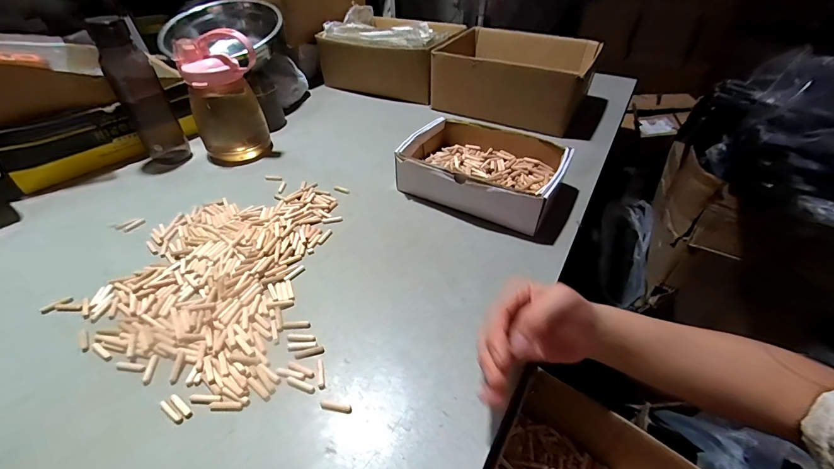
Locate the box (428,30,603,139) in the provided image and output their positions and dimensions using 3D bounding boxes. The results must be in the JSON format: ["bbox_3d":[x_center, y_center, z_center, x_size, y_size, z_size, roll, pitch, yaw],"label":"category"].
[{"bbox_3d":[0.224,-0.395,0.868,0.349,0.132,0.313,21,46,18],"label":"box"}]

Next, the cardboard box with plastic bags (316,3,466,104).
[{"bbox_3d":[-0.068,-0.503,0.948,0.319,0.181,0.253,19,45,16],"label":"cardboard box with plastic bags"}]

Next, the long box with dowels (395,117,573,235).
[{"bbox_3d":[0.104,-0.109,0.577,0.238,0.067,0.177,23,45,21],"label":"long box with dowels"}]

